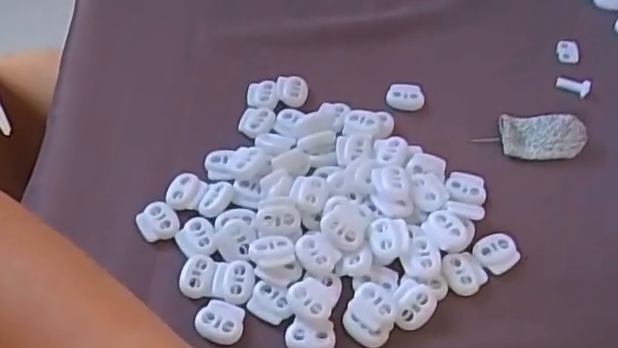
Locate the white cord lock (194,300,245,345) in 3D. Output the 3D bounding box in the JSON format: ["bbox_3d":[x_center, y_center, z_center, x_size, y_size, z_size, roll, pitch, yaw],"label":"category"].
[{"bbox_3d":[-0.041,0.067,0.290,0.022,0.004,0.019,8,53,6],"label":"white cord lock"}]

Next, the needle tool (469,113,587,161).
[{"bbox_3d":[0.127,-0.023,0.361,0.059,0.014,0.029,7,52,5],"label":"needle tool"}]

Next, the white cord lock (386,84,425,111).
[{"bbox_3d":[0.059,-0.047,0.385,0.023,0.013,0.009,6,52,4],"label":"white cord lock"}]

